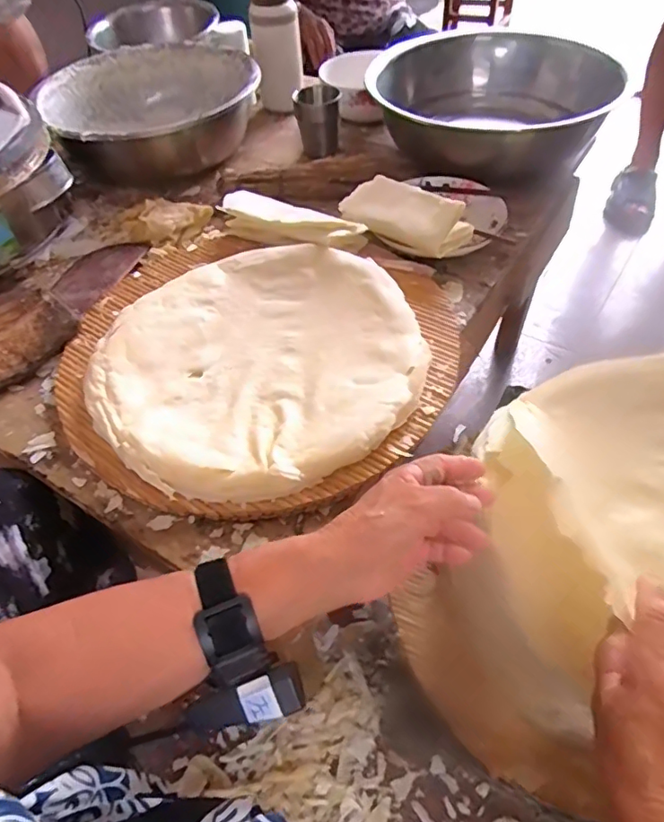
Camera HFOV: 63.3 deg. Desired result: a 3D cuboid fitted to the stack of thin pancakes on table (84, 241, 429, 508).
[{"bbox_3d":[-0.077,-0.058,0.553,0.324,0.038,0.323,-28,54,-18],"label":"stack of thin pancakes on table"}]

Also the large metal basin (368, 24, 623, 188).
[{"bbox_3d":[0.242,-0.481,0.844,0.337,0.112,0.337,-2,51,3],"label":"large metal basin"}]

